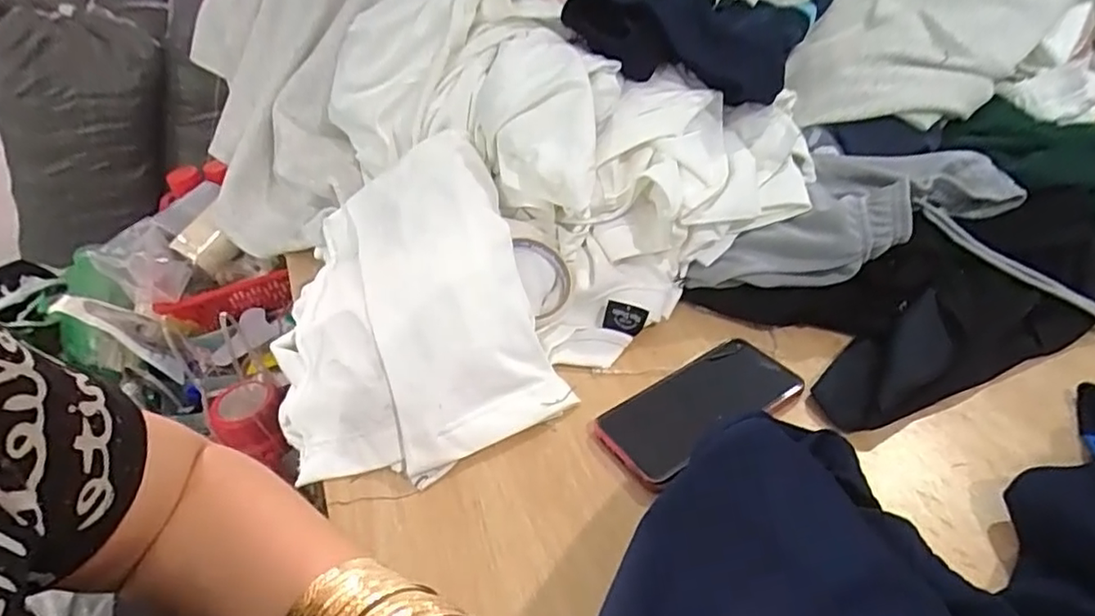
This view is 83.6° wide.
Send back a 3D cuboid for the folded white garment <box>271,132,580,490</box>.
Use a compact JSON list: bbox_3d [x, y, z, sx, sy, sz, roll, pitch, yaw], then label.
[{"bbox_3d":[-0.138,-0.014,0.552,0.225,0.116,0.327,-18,41,-12],"label":"folded white garment"}]

